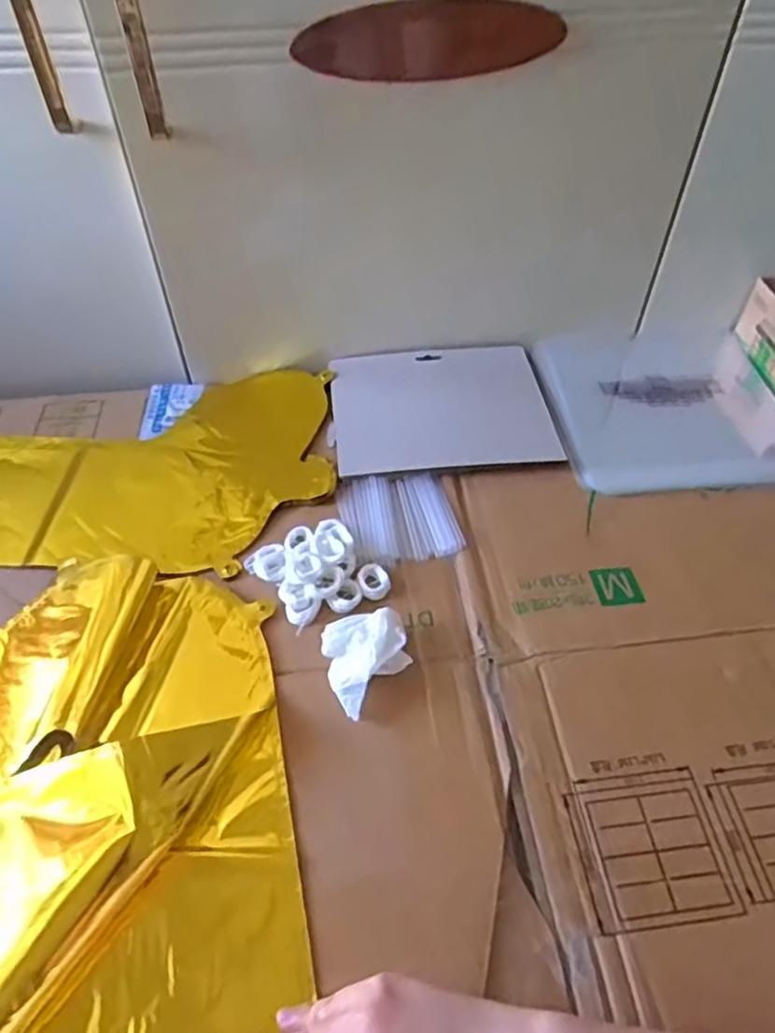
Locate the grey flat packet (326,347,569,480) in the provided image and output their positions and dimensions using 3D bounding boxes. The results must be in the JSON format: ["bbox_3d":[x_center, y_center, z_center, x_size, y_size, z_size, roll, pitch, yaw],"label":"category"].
[{"bbox_3d":[0.048,-0.103,0.619,0.190,0.006,0.161,-4,50,-5],"label":"grey flat packet"}]

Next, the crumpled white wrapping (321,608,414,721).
[{"bbox_3d":[-0.012,0.094,0.444,0.053,0.019,0.064,-10,51,-9],"label":"crumpled white wrapping"}]

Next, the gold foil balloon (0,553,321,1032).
[{"bbox_3d":[-0.218,0.190,0.372,0.332,0.033,0.372,-5,50,-5],"label":"gold foil balloon"}]

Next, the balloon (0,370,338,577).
[{"bbox_3d":[-0.248,-0.051,0.588,0.391,0.018,0.232,3,50,1],"label":"balloon"}]

